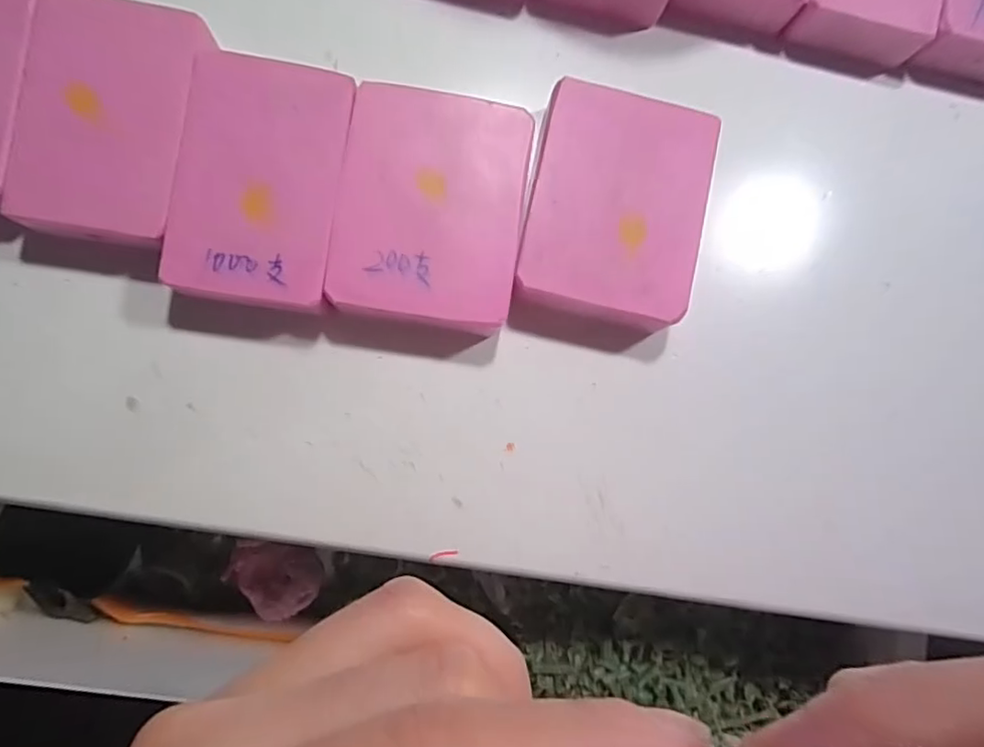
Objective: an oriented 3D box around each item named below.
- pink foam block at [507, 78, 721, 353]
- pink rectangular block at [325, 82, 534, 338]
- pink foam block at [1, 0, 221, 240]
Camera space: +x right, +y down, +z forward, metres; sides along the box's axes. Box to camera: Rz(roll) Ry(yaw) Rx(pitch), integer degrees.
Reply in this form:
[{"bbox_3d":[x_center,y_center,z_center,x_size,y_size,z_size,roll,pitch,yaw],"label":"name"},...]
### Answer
[{"bbox_3d":[0.037,-0.048,0.184,0.053,0.024,0.074,12,84,-4],"label":"pink foam block"},{"bbox_3d":[-0.018,-0.048,0.179,0.053,0.023,0.069,8,85,-4],"label":"pink rectangular block"},{"bbox_3d":[-0.109,-0.072,0.172,0.044,0.022,0.068,8,85,-4],"label":"pink foam block"}]

